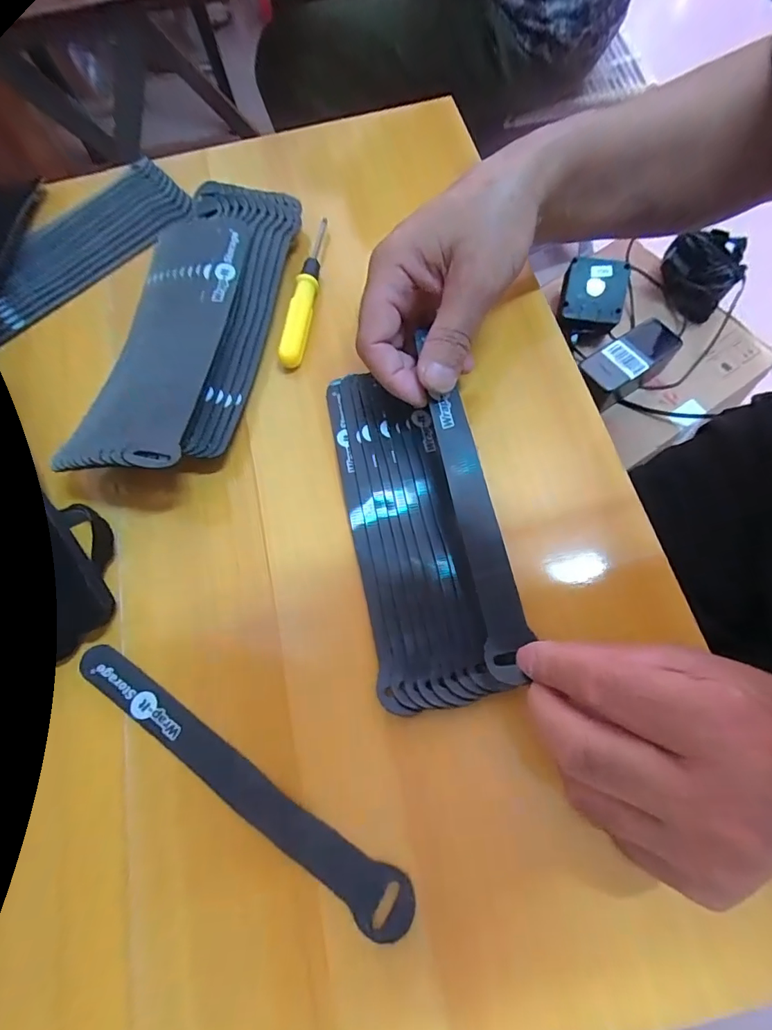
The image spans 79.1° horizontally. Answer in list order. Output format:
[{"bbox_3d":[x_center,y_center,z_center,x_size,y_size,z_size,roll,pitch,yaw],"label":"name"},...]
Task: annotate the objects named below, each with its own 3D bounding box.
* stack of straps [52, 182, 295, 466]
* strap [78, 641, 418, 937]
[{"bbox_3d":[-0.122,-0.129,0.301,0.103,0.036,0.237,3,70,4],"label":"stack of straps"},{"bbox_3d":[-0.074,0.126,0.226,0.195,0.007,0.025,30,72,13],"label":"strap"}]

